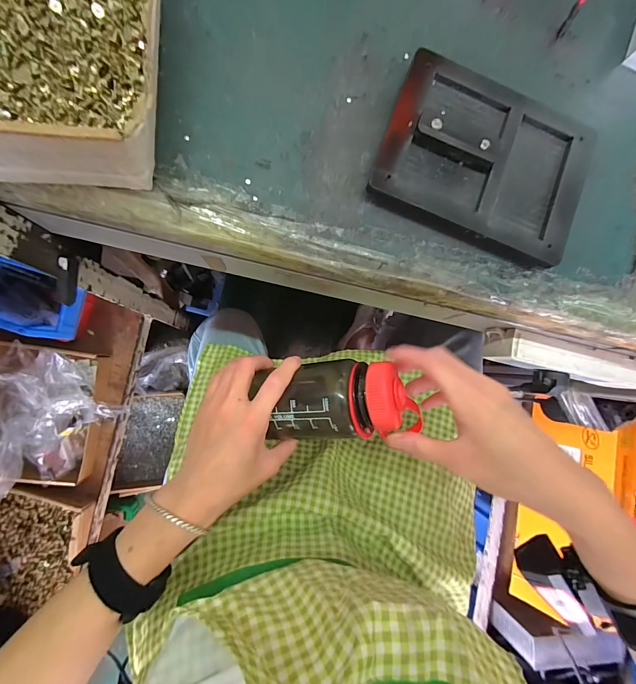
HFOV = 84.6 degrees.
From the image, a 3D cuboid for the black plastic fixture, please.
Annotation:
[{"bbox_3d":[0.130,-0.141,0.272,0.159,0.027,0.121,20,84,-5],"label":"black plastic fixture"}]

